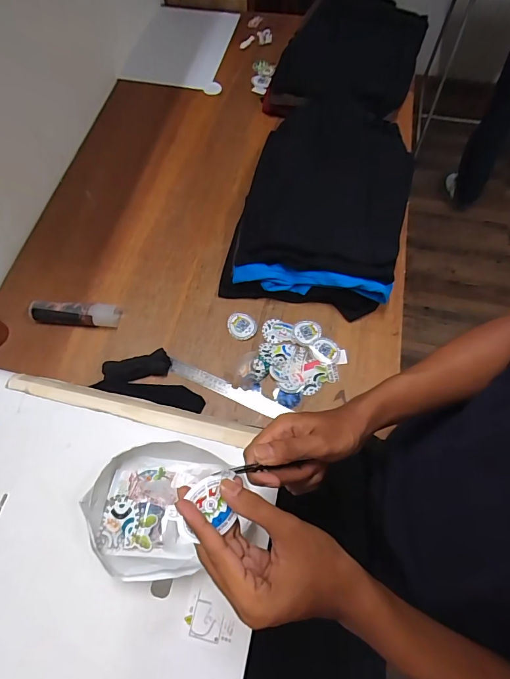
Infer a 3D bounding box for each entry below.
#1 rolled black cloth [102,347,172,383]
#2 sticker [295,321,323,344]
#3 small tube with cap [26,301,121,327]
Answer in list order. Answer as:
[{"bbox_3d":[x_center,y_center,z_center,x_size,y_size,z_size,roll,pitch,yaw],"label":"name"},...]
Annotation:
[{"bbox_3d":[-0.233,0.053,0.727,0.125,0.028,0.049,-11,65,-4],"label":"rolled black cloth"},{"bbox_3d":[0.111,-0.017,0.775,0.051,0.009,0.057,43,77,11],"label":"sticker"},{"bbox_3d":[-0.379,-0.054,0.781,0.181,0.044,0.047,3,65,2],"label":"small tube with cap"}]

